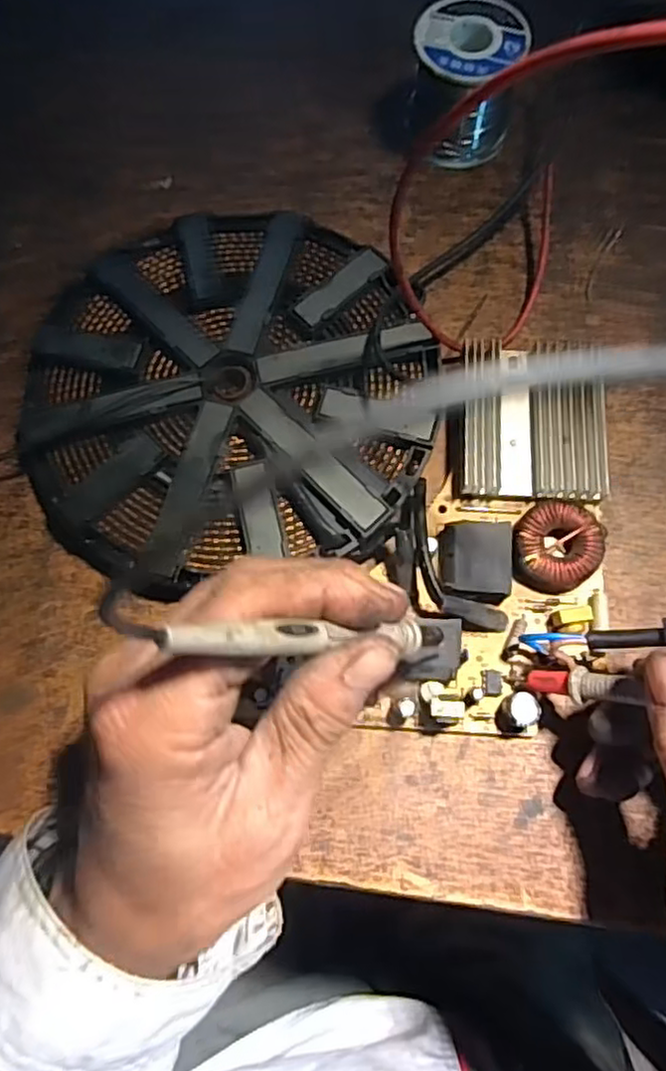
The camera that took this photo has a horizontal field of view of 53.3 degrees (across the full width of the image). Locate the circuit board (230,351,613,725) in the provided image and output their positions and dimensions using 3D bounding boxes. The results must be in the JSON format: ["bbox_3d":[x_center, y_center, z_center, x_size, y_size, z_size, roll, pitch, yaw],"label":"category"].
[{"bbox_3d":[0.070,-0.005,0.274,0.086,0.025,0.171,8,76,3],"label":"circuit board"}]

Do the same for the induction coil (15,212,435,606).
[{"bbox_3d":[-0.049,-0.068,0.297,0.178,0.018,0.170,0,76,1],"label":"induction coil"}]

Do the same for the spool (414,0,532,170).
[{"bbox_3d":[0.064,-0.219,0.324,0.052,0.049,0.049,5,75,3],"label":"spool"}]

